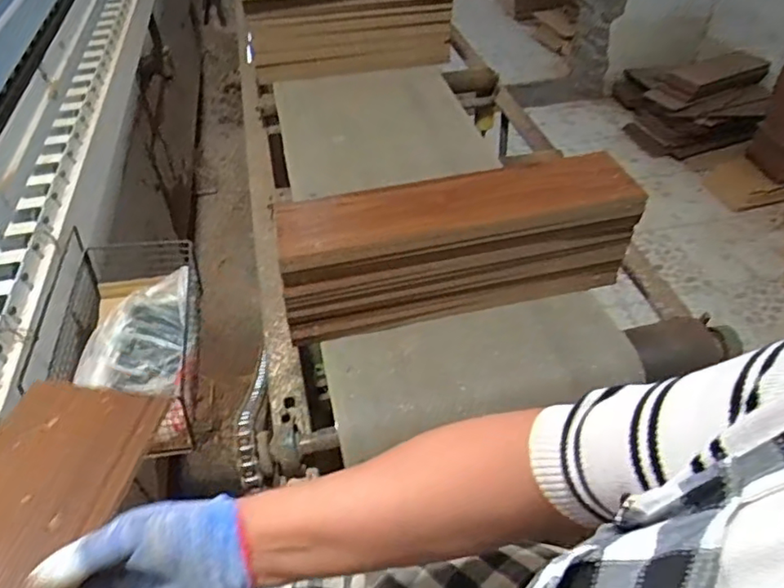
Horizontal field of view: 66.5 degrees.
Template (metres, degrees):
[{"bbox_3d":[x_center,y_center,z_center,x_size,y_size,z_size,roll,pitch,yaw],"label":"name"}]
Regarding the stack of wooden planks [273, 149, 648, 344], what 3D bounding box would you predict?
[{"bbox_3d":[0.085,-0.069,0.819,0.459,0.142,0.118,-11,44,-9],"label":"stack of wooden planks"}]

